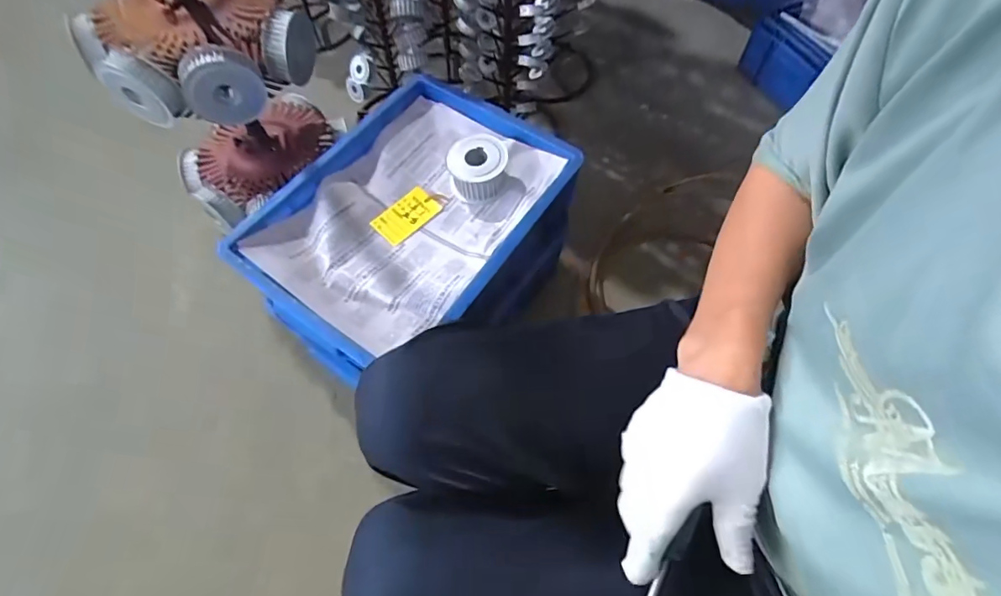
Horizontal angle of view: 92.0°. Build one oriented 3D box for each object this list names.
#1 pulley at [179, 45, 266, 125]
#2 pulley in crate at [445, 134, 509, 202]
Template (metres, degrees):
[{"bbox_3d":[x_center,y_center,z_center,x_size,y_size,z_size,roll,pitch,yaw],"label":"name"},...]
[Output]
[{"bbox_3d":[-0.359,-0.275,0.627,0.096,0.091,0.026,-23,63,-12],"label":"pulley"},{"bbox_3d":[-0.033,-0.187,0.687,0.081,0.050,0.084,0,61,0],"label":"pulley in crate"}]

